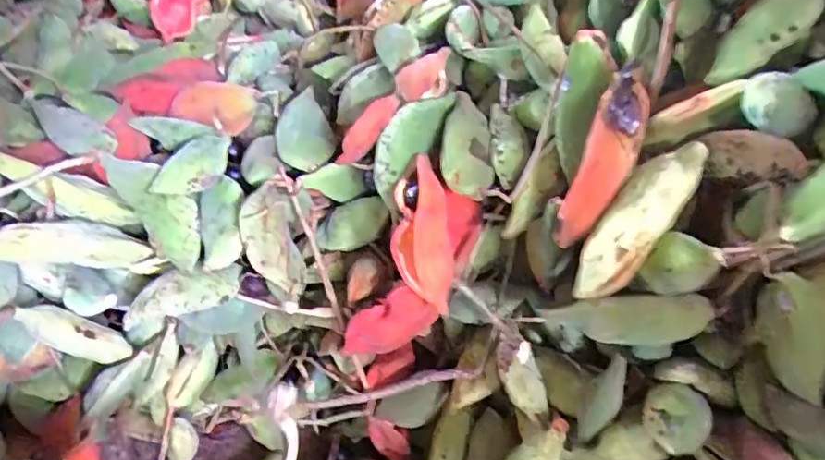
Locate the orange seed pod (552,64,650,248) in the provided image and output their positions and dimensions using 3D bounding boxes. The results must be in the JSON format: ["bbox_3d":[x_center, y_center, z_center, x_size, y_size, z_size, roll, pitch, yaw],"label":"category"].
[{"bbox_3d":[0.109,-0.038,0.337,0.030,0.106,0.016,30,22,29],"label":"orange seed pod"}]

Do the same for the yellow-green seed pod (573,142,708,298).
[{"bbox_3d":[0.127,-0.003,0.330,0.020,0.106,0.033,16,23,-46],"label":"yellow-green seed pod"}]

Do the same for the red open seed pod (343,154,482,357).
[{"bbox_3d":[0.001,0.031,0.418,0.071,0.155,0.046,25,5,25],"label":"red open seed pod"}]

